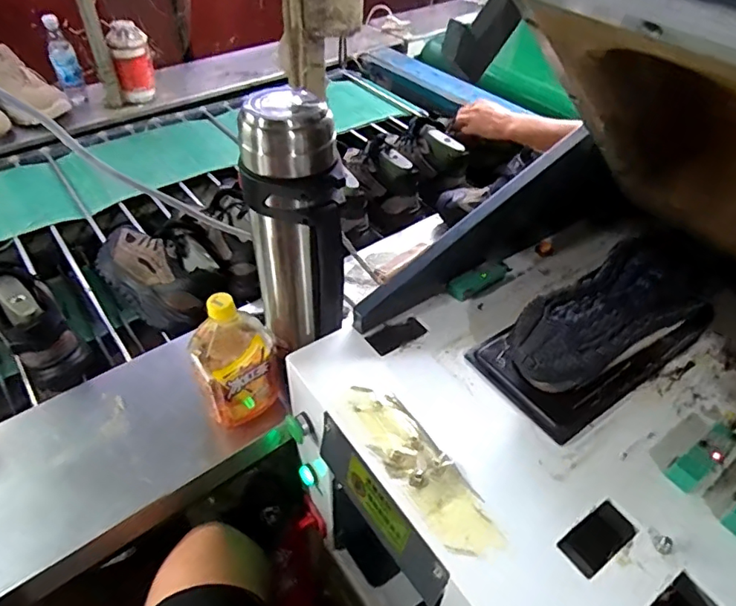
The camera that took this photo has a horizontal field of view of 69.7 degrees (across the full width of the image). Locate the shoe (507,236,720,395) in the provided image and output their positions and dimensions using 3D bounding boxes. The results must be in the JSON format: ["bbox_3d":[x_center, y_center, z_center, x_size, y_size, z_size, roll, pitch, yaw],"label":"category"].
[{"bbox_3d":[0.279,0.023,0.610,0.278,0.096,0.107,-29,54,-26],"label":"shoe"}]

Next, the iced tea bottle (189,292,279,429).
[{"bbox_3d":[-0.173,0.066,0.679,0.100,0.188,0.078,-27,53,-25],"label":"iced tea bottle"}]

